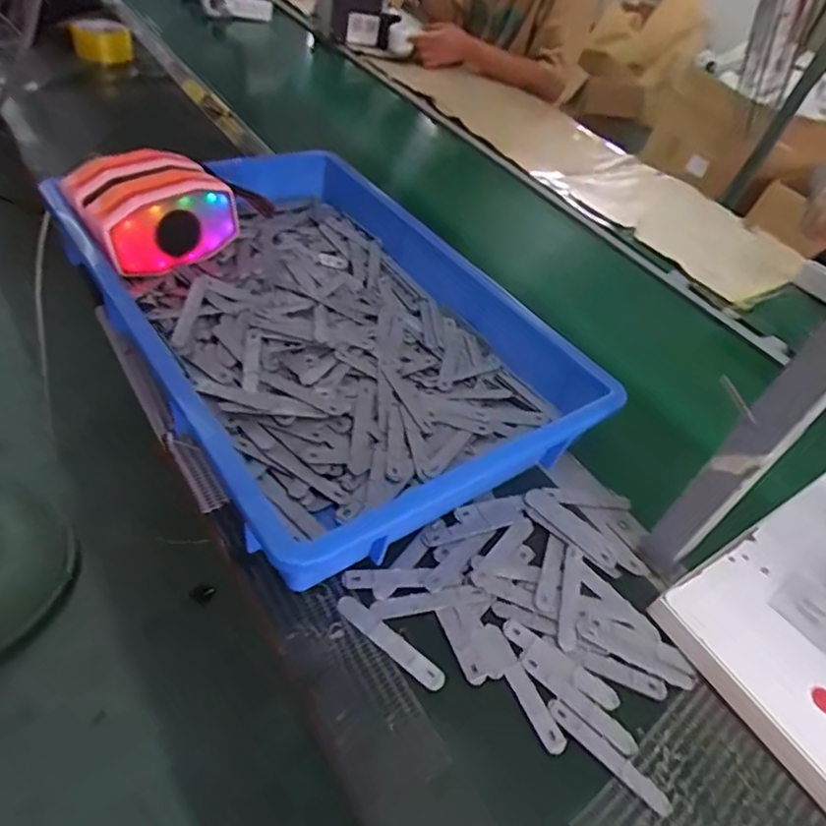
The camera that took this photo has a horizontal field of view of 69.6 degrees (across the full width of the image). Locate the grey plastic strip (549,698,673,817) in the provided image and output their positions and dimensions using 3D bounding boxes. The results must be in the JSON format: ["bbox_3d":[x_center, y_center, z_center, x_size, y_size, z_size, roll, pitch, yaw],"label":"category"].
[{"bbox_3d":[0.136,0.239,0.415,0.096,0.004,0.015,39,50,17],"label":"grey plastic strip"}]

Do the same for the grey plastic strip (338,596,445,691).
[{"bbox_3d":[-0.017,0.169,0.439,0.095,0.004,0.017,35,48,20],"label":"grey plastic strip"}]

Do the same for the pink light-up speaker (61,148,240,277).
[{"bbox_3d":[-0.297,-0.221,0.678,0.126,0.099,0.157,40,50,24],"label":"pink light-up speaker"}]

